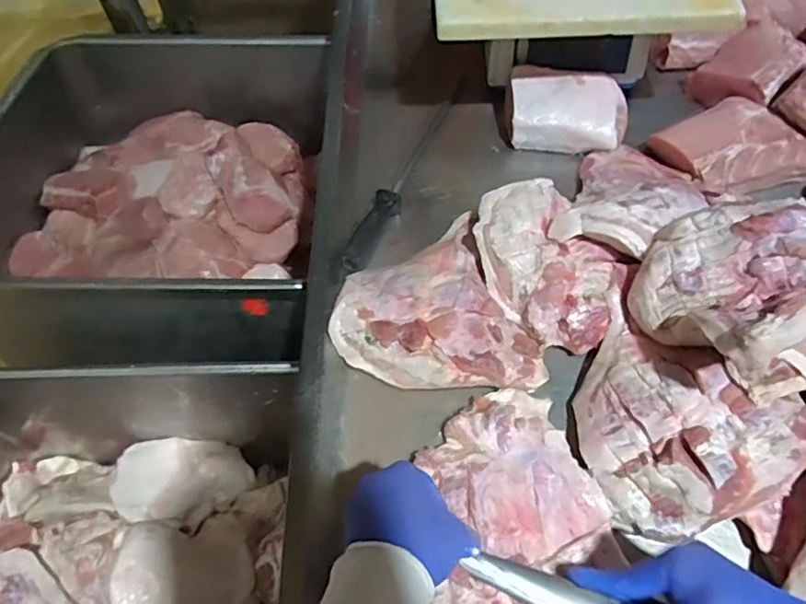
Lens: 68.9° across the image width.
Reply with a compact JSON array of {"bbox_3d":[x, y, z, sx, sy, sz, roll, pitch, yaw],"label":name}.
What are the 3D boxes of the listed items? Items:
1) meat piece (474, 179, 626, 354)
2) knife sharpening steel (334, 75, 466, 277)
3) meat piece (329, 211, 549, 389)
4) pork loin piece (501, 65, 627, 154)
[{"bbox_3d":[0.163,-0.046,0.665,0.141,0.056,0.205,-23,60,-13],"label":"meat piece"},{"bbox_3d":[0.017,-0.202,0.808,0.034,0.036,0.428,19,59,13],"label":"knife sharpening steel"},{"bbox_3d":[0.030,0.020,0.652,0.206,0.055,0.222,-23,60,-13],"label":"meat piece"},{"bbox_3d":[0.224,-0.267,0.816,0.163,0.059,0.114,10,58,7],"label":"pork loin piece"}]

